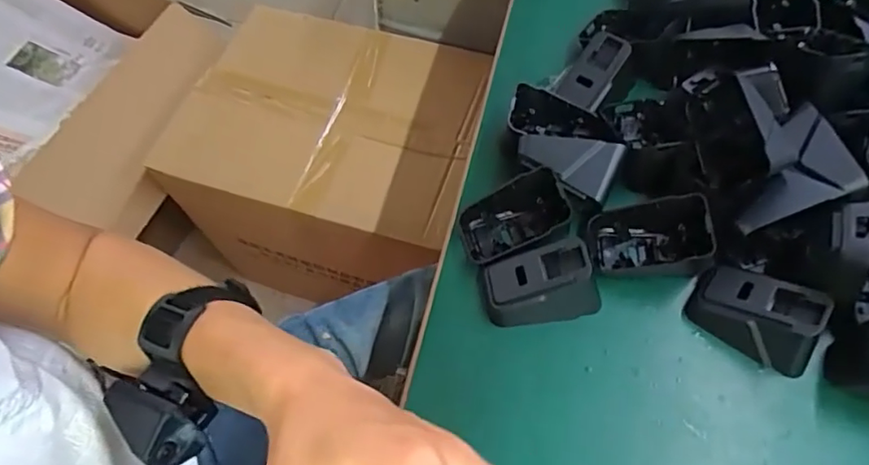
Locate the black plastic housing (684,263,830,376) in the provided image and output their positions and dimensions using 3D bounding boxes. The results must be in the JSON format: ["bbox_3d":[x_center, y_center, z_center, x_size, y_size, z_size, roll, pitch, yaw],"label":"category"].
[{"bbox_3d":[0.182,0.043,0.315,0.067,0.039,0.040,33,68,19],"label":"black plastic housing"}]

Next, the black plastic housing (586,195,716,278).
[{"bbox_3d":[0.128,0.006,0.341,0.061,0.044,0.042,-2,61,3],"label":"black plastic housing"}]

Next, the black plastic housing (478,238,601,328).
[{"bbox_3d":[0.063,0.030,0.334,0.067,0.037,0.037,-6,61,1],"label":"black plastic housing"}]

